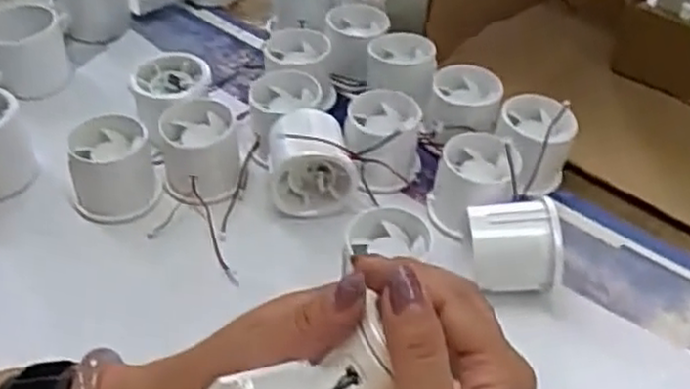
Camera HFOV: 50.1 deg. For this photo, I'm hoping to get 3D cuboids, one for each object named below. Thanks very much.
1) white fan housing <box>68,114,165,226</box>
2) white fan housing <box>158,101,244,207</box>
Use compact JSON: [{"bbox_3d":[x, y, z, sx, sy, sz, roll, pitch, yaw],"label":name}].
[{"bbox_3d":[-0.154,-0.019,0.492,0.056,0.040,0.054,-9,45,-13],"label":"white fan housing"},{"bbox_3d":[-0.099,-0.030,0.500,0.052,0.044,0.055,-1,44,-5],"label":"white fan housing"}]

